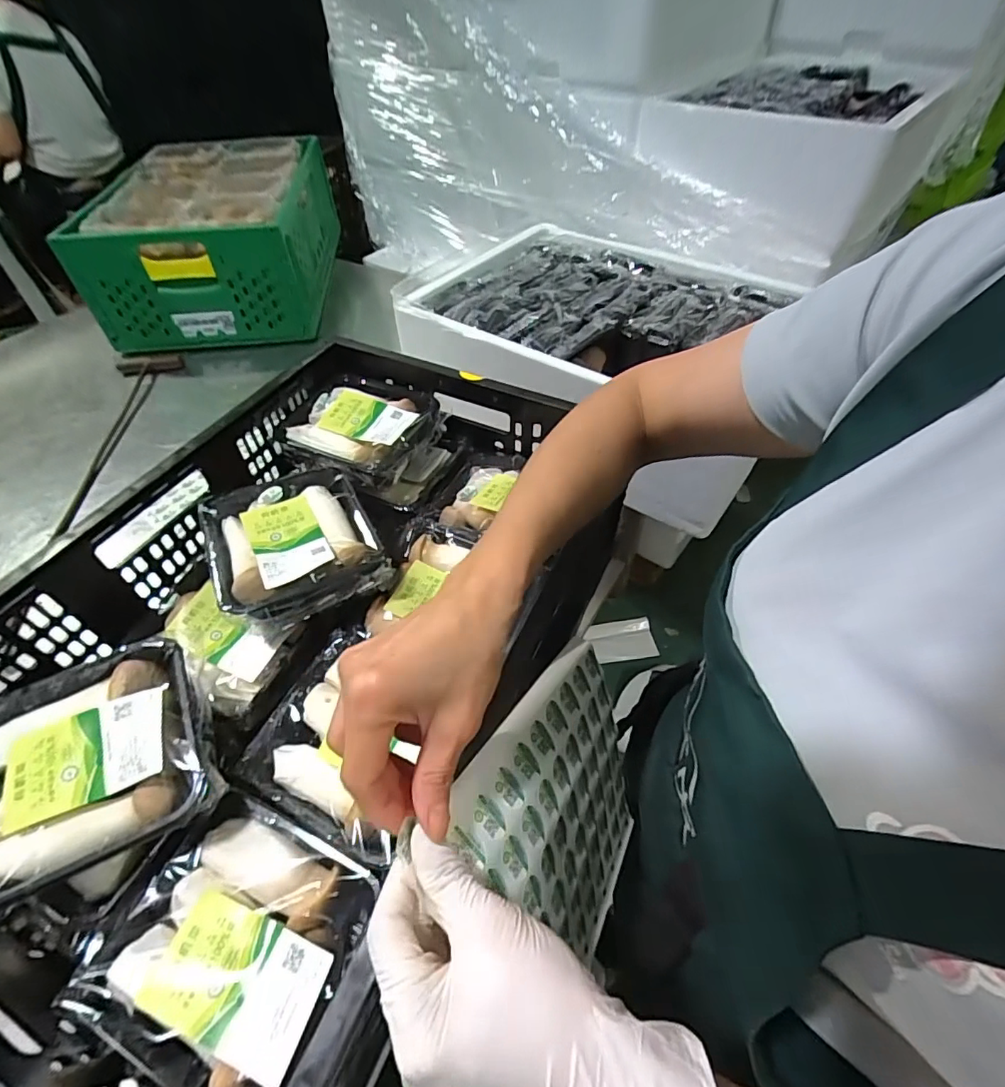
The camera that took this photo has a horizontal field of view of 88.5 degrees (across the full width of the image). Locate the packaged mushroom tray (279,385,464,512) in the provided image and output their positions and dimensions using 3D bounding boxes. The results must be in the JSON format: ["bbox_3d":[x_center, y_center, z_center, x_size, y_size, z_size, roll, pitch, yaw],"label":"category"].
[{"bbox_3d":[-0.146,-0.118,0.593,0.165,0.063,0.129,12,52,12],"label":"packaged mushroom tray"}]

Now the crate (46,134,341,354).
[{"bbox_3d":[-0.593,-0.676,1.135,0.391,0.235,0.572,-3,50,-1],"label":"crate"}]

